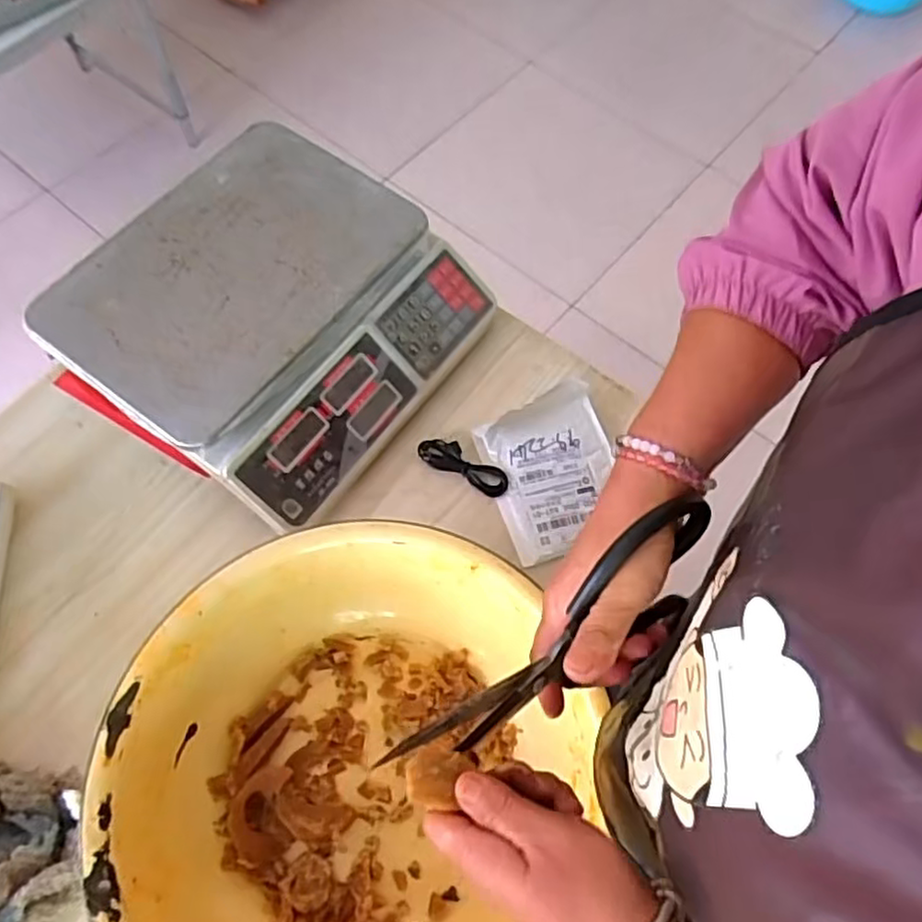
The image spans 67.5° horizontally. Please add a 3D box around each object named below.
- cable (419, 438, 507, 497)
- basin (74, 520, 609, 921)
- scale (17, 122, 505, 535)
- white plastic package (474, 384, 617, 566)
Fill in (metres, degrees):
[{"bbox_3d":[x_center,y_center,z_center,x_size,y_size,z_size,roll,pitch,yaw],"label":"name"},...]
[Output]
[{"bbox_3d":[0.003,0.004,0.668,0.093,0.011,0.033,32,69,12],"label":"cable"},{"bbox_3d":[-0.082,0.225,0.510,0.307,0.116,0.336,1,66,-2],"label":"basin"},{"bbox_3d":[-0.177,-0.138,0.675,0.302,0.108,0.323,33,69,12],"label":"scale"},{"bbox_3d":[0.091,0.008,0.661,0.122,0.028,0.153,-17,68,-9],"label":"white plastic package"}]

